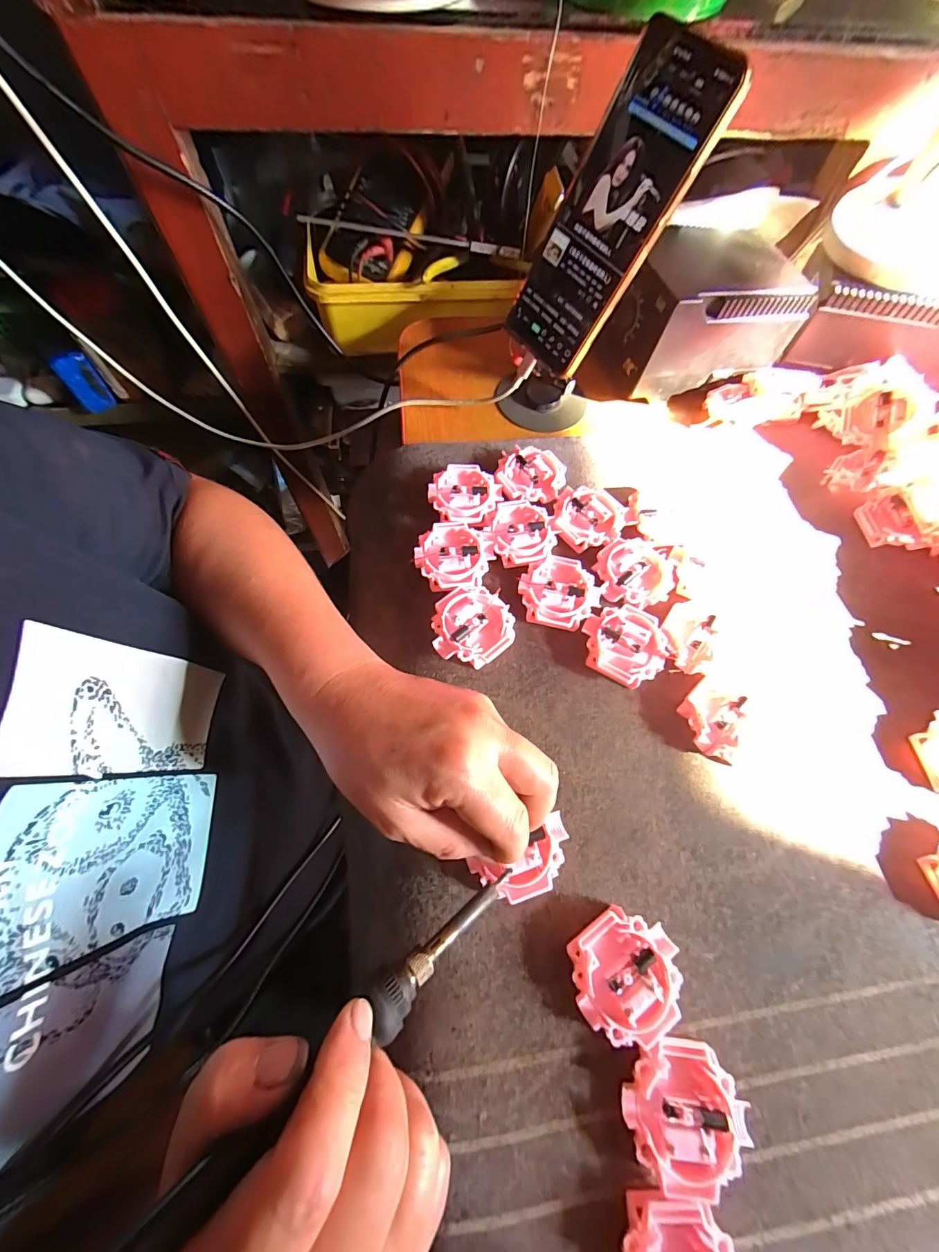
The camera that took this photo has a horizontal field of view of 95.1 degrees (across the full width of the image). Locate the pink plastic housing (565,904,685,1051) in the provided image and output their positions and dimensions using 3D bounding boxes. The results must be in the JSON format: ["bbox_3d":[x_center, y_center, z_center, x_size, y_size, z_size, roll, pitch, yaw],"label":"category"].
[{"bbox_3d":[0.079,0.176,0.218,0.053,0.016,0.052,1,67,-2],"label":"pink plastic housing"}]

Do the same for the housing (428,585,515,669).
[{"bbox_3d":[0.003,0.000,0.288,0.052,0.016,0.051,1,67,-2],"label":"housing"}]

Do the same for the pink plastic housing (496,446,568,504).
[{"bbox_3d":[0.048,-0.118,0.344,0.053,0.018,0.051,0,67,-3],"label":"pink plastic housing"}]

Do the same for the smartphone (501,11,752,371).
[{"bbox_3d":[0.089,-0.264,0.284,0.017,0.163,0.078,-20,65,-45],"label":"smartphone"}]

